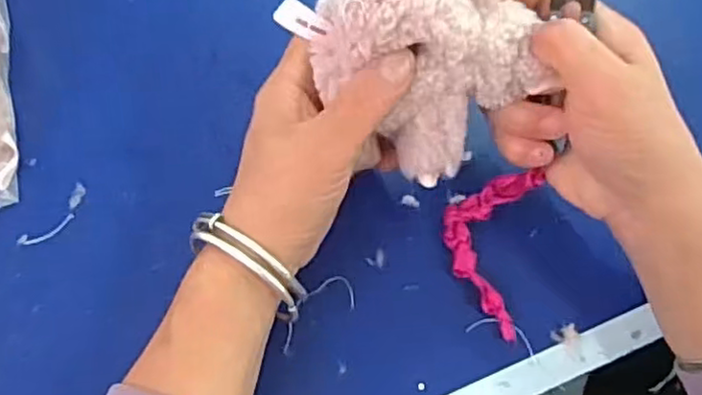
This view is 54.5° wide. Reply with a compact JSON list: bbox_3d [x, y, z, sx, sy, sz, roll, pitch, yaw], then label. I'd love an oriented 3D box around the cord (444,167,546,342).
[{"bbox_3d":[0.072,0.026,0.361,0.044,0.043,0.082,9,69,4],"label":"cord"}]

